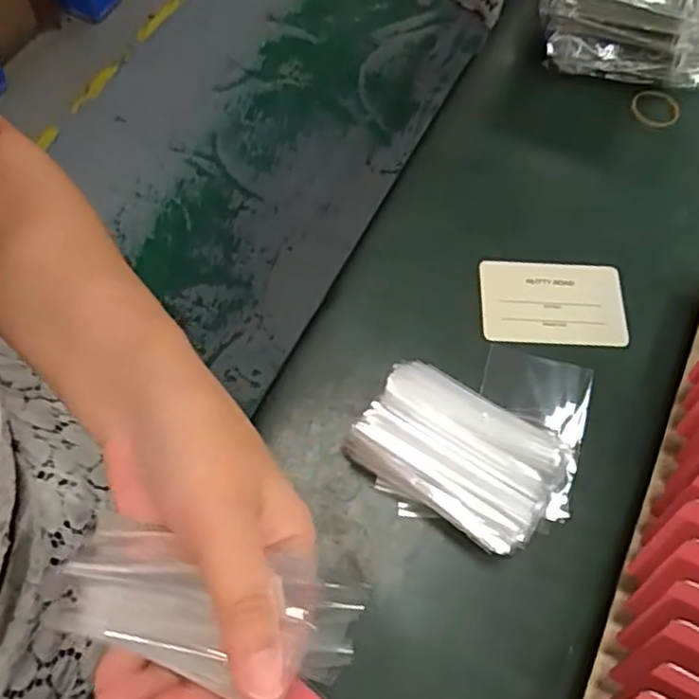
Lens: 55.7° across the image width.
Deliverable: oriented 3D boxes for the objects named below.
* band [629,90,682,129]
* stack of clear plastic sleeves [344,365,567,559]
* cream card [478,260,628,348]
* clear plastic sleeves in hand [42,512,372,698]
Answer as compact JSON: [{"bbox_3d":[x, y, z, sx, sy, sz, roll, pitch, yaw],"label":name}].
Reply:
[{"bbox_3d":[0.212,-0.167,0.459,0.033,0.005,0.035,1,65,-2],"label":"band"},{"bbox_3d":[0.053,0.055,0.336,0.100,0.033,0.063,27,67,10],"label":"stack of clear plastic sleeves"},{"bbox_3d":[0.121,-0.028,0.395,0.084,0.004,0.053,4,67,-2],"label":"cream card"},{"bbox_3d":[-0.056,0.092,0.242,0.119,0.020,0.045,5,64,13],"label":"clear plastic sleeves in hand"}]

